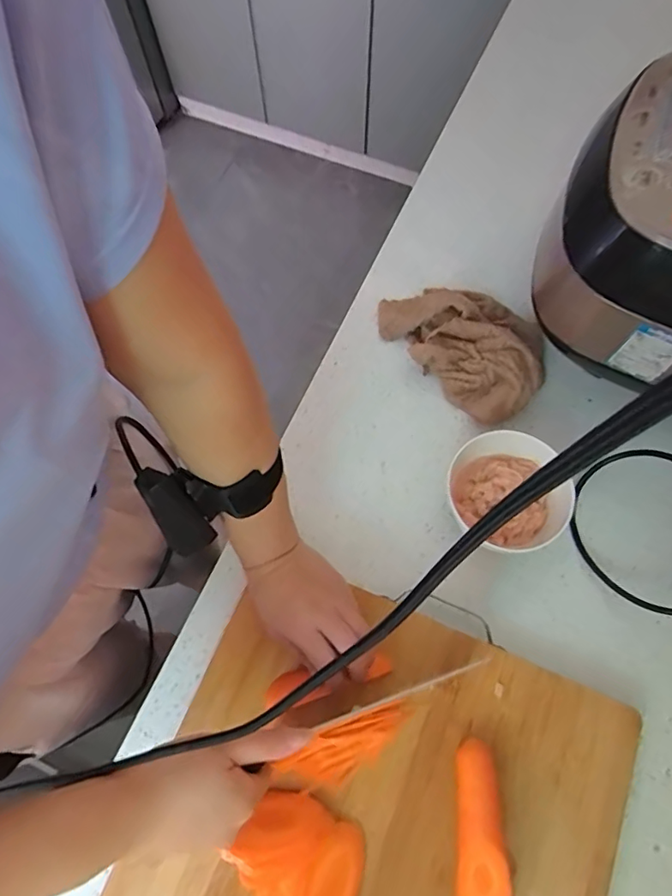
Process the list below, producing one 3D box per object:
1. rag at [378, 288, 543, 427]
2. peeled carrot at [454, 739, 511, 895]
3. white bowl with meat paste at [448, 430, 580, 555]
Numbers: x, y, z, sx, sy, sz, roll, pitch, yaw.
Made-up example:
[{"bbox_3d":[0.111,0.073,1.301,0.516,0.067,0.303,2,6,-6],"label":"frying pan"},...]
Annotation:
[{"bbox_3d":[0.149,-0.130,0.600,0.133,0.044,0.202,-42,75,-13],"label":"rag"},{"bbox_3d":[0.111,0.298,0.411,0.035,0.040,0.120,0,70,0],"label":"peeled carrot"},{"bbox_3d":[0.168,0.045,0.520,0.100,0.057,0.112,-12,70,-4],"label":"white bowl with meat paste"}]

